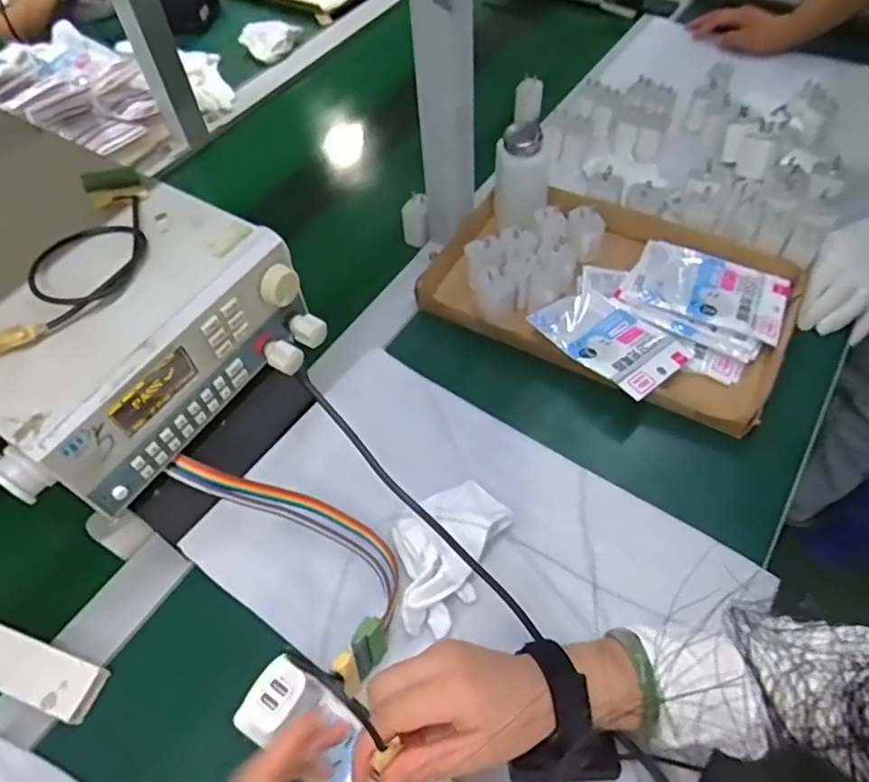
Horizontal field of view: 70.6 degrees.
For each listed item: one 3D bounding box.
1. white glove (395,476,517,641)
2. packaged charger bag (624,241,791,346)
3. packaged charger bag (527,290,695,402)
[{"bbox_3d":[0.003,0.126,0.496,0.082,0.035,0.127,24,60,19],"label":"white glove"},{"bbox_3d":[0.283,-0.107,0.633,0.150,0.008,0.090,23,60,18],"label":"packaged charger bag"},{"bbox_3d":[0.172,-0.054,0.607,0.090,0.014,0.138,-40,62,-21],"label":"packaged charger bag"}]

